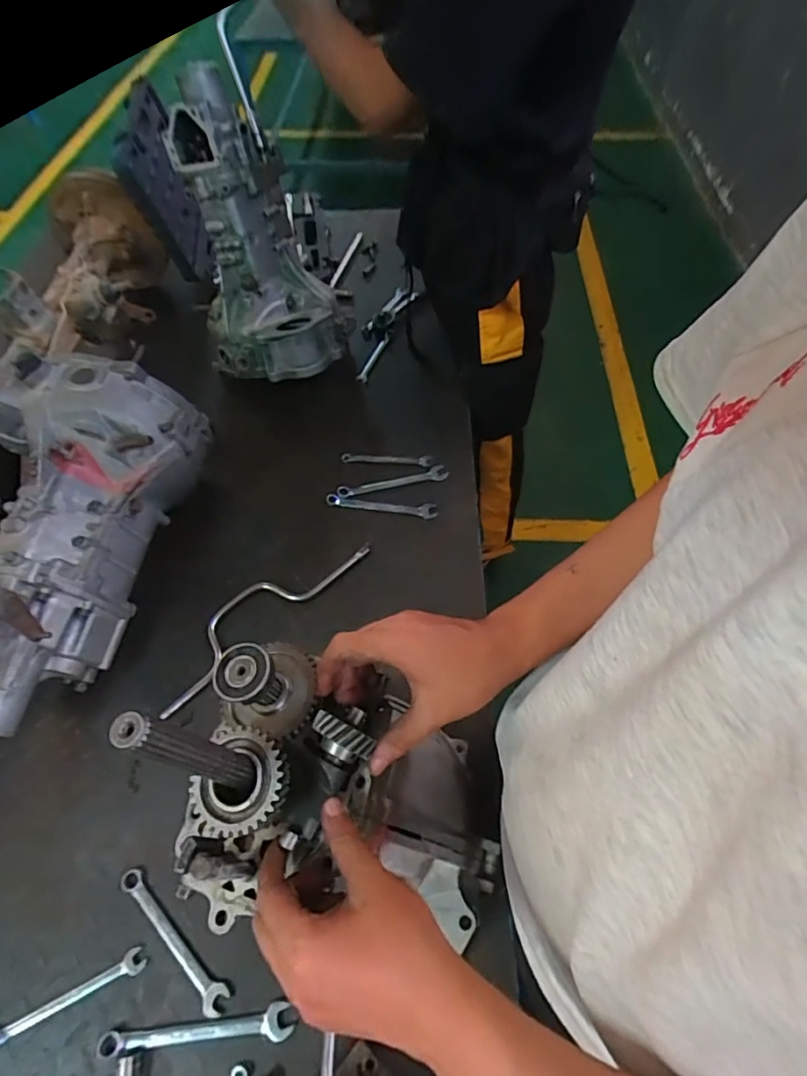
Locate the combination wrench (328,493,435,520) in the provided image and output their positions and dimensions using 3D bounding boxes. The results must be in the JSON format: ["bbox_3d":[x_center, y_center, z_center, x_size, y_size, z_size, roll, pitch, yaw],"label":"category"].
[{"bbox_3d":[-0.038,-0.056,0.914,0.189,0.014,0.025,7,57,5],"label":"combination wrench"}]

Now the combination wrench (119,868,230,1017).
[{"bbox_3d":[-0.259,0.446,0.594,0.180,0.010,0.026,37,64,22],"label":"combination wrench"}]

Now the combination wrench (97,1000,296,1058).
[{"bbox_3d":[-0.217,0.517,0.555,0.197,0.004,0.029,-6,57,-3],"label":"combination wrench"}]

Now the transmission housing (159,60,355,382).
[{"bbox_3d":[-0.267,-0.559,0.992,0.302,0.494,0.235,-24,19,-14],"label":"transmission housing"}]

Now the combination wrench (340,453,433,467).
[{"bbox_3d":[-0.031,-0.145,0.963,0.161,0.010,0.021,5,57,4],"label":"combination wrench"}]

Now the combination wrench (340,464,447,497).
[{"bbox_3d":[-0.019,-0.099,0.935,0.195,0.004,0.028,-14,57,-8],"label":"combination wrench"}]

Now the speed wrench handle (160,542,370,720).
[{"bbox_3d":[-0.216,0.104,0.805,0.367,0.020,0.082,-39,64,-22],"label":"speed wrench handle"}]

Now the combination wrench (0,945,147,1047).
[{"bbox_3d":[-0.363,0.495,0.570,0.167,0.004,0.023,-23,59,-14],"label":"combination wrench"}]

